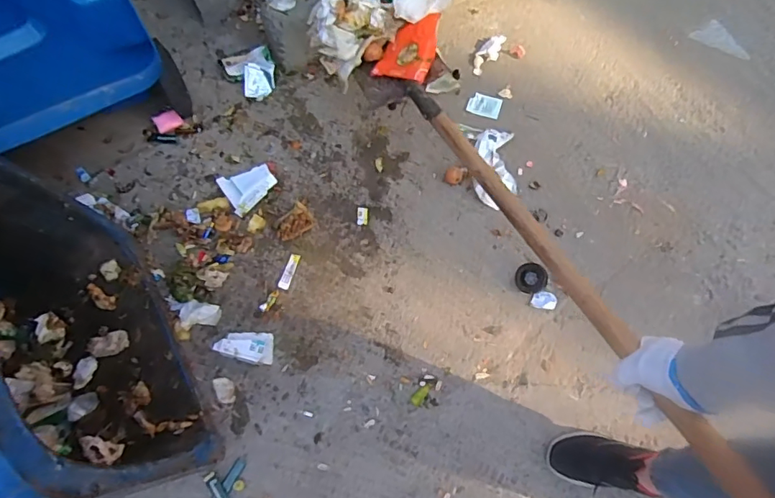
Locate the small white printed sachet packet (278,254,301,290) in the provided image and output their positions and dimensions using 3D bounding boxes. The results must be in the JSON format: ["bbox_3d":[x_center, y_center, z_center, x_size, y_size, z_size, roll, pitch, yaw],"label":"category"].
[{"bbox_3d":[-0.232,0.053,1.217,0.026,0.004,0.089,17,70,6],"label":"small white printed sachet packet"}]

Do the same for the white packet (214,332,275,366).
[{"bbox_3d":[-0.320,0.215,1.145,0.129,0.028,0.067,7,70,2],"label":"white packet"}]

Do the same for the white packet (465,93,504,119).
[{"bbox_3d":[0.264,-0.390,1.386,0.088,0.004,0.069,17,70,6],"label":"white packet"}]

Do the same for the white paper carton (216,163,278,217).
[{"bbox_3d":[-0.345,-0.160,1.280,0.124,0.027,0.116,-29,72,-10],"label":"white paper carton"}]

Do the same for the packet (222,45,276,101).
[{"bbox_3d":[-0.367,-0.469,1.379,0.137,0.016,0.134,-14,93,-5],"label":"packet"}]

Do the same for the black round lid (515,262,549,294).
[{"bbox_3d":[0.335,0.068,1.192,0.070,0.009,0.072,4,104,18],"label":"black round lid"}]

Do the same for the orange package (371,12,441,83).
[{"bbox_3d":[0.052,-0.447,1.125,0.121,0.029,0.201,11,65,21],"label":"orange package"}]

